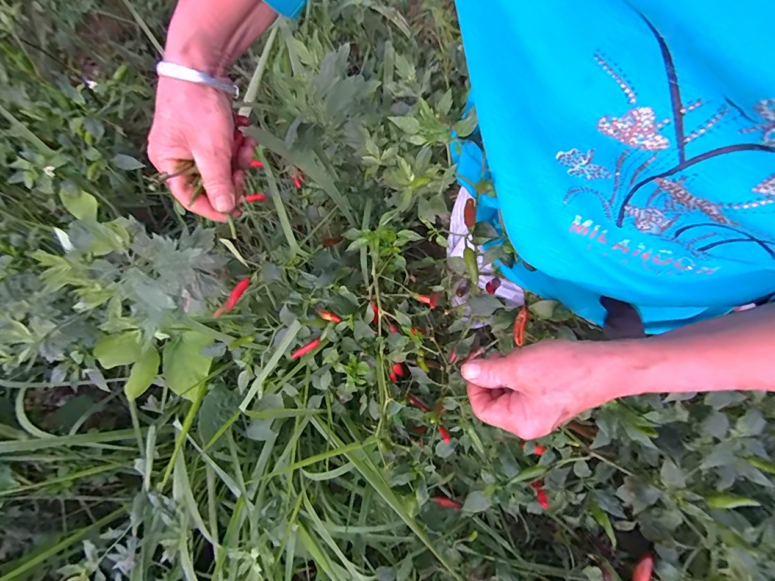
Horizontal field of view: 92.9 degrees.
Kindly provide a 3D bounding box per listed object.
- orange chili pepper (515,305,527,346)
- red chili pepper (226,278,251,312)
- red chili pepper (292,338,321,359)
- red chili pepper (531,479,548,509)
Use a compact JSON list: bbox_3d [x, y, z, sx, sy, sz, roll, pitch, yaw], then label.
[{"bbox_3d":[0.139,0.036,0.385,0.008,0.007,0.047,19,56,5],"label":"orange chili pepper"},{"bbox_3d":[-0.198,0.005,0.484,0.011,0.010,0.048,26,77,7],"label":"red chili pepper"},{"bbox_3d":[-0.113,0.081,0.515,0.044,0.007,0.010,-28,77,-7],"label":"red chili pepper"},{"bbox_3d":[0.169,0.224,0.406,0.011,0.008,0.032,1,33,0],"label":"red chili pepper"}]

